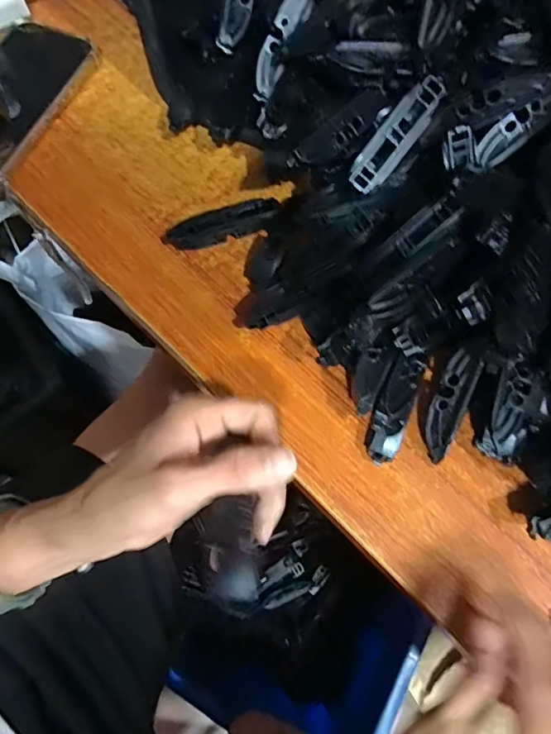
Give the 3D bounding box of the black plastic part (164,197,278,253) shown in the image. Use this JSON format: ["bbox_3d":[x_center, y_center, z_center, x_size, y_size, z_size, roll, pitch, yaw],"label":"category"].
[{"bbox_3d":[-0.038,-0.101,0.335,0.083,0.019,0.020,-16,71,-6],"label":"black plastic part"}]

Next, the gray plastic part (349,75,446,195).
[{"bbox_3d":[0.072,-0.137,0.279,0.020,0.010,0.071,41,101,14],"label":"gray plastic part"}]

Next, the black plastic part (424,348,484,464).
[{"bbox_3d":[0.101,0.023,0.275,0.019,0.007,0.065,19,98,7],"label":"black plastic part"}]

